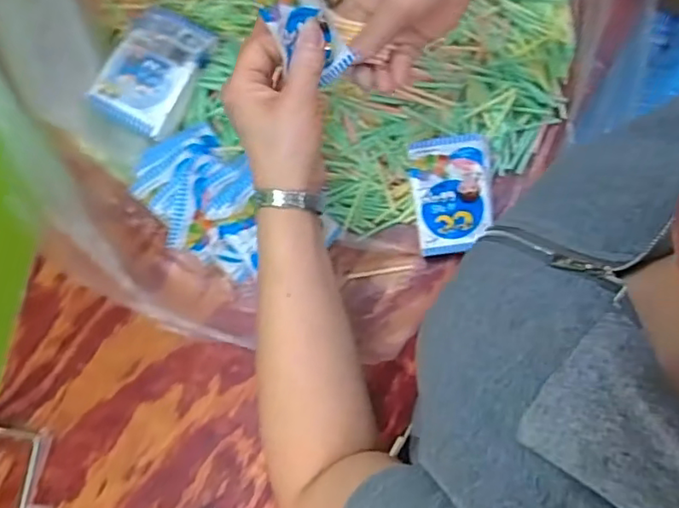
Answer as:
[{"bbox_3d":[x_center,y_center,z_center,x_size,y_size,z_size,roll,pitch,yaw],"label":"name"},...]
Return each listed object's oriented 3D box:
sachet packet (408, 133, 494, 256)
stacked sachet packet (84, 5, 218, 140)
[{"bbox_3d":[0.106,-0.056,0.547,0.072,0.007,0.105,-10,94,3],"label":"sachet packet"},{"bbox_3d":[-0.164,-0.162,0.521,0.070,0.029,0.106,29,81,5],"label":"stacked sachet packet"}]

